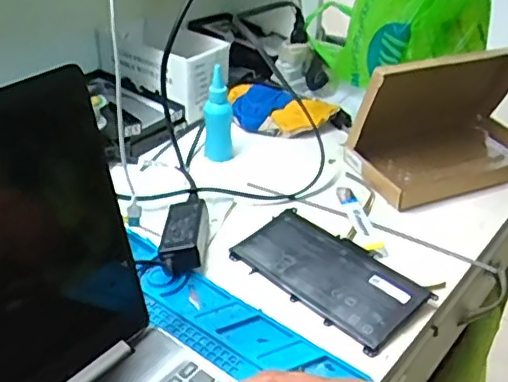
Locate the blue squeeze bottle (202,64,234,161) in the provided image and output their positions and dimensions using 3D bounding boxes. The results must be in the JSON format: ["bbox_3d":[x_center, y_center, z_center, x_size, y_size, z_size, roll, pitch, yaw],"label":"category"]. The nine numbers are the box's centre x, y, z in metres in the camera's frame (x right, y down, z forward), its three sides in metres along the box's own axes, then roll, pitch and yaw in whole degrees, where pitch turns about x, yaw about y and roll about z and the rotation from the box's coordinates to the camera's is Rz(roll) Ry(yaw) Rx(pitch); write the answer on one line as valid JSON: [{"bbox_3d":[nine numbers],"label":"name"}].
[{"bbox_3d":[-0.045,-0.094,0.758,0.037,0.112,0.031,0,35,-3],"label":"blue squeeze bottle"}]

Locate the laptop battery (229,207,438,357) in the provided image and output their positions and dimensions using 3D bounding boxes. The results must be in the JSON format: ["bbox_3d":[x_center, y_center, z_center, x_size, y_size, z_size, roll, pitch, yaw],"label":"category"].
[{"bbox_3d":[0.073,0.076,0.588,0.097,0.011,0.183,-32,44,-32],"label":"laptop battery"}]

